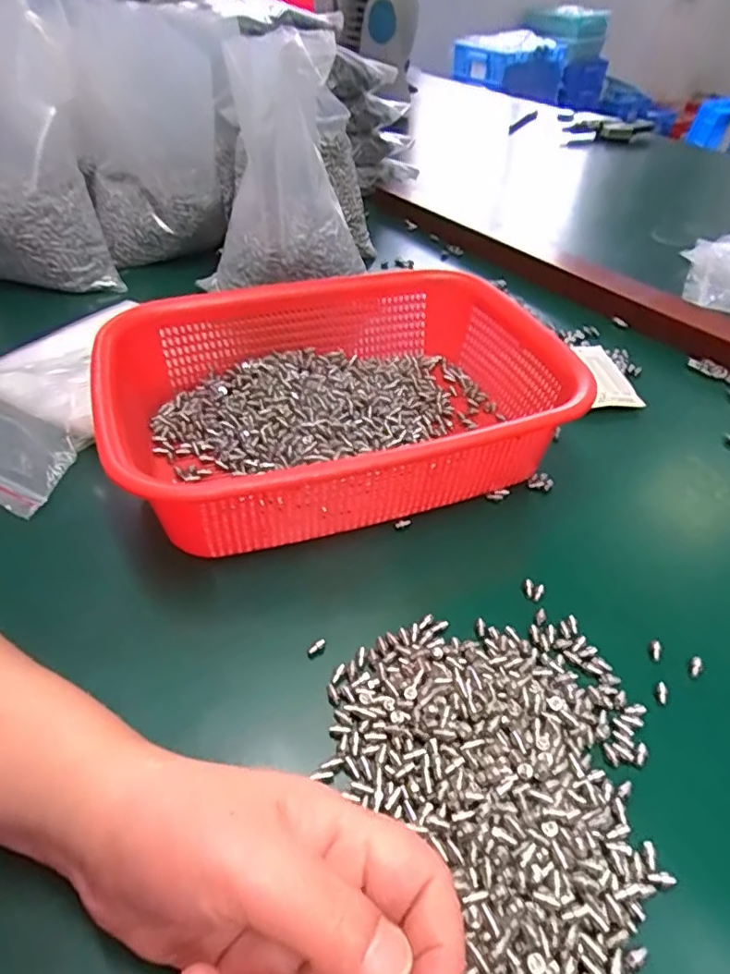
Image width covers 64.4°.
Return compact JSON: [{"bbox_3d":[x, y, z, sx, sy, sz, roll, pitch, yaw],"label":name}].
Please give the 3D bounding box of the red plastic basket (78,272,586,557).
[{"bbox_3d":[0.002,-0.062,0.390,0.320,0.072,0.208,-11,45,-12],"label":"red plastic basket"}]

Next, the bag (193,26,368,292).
[{"bbox_3d":[-0.074,-0.265,0.482,0.116,0.182,0.088,28,50,26],"label":"bag"}]

